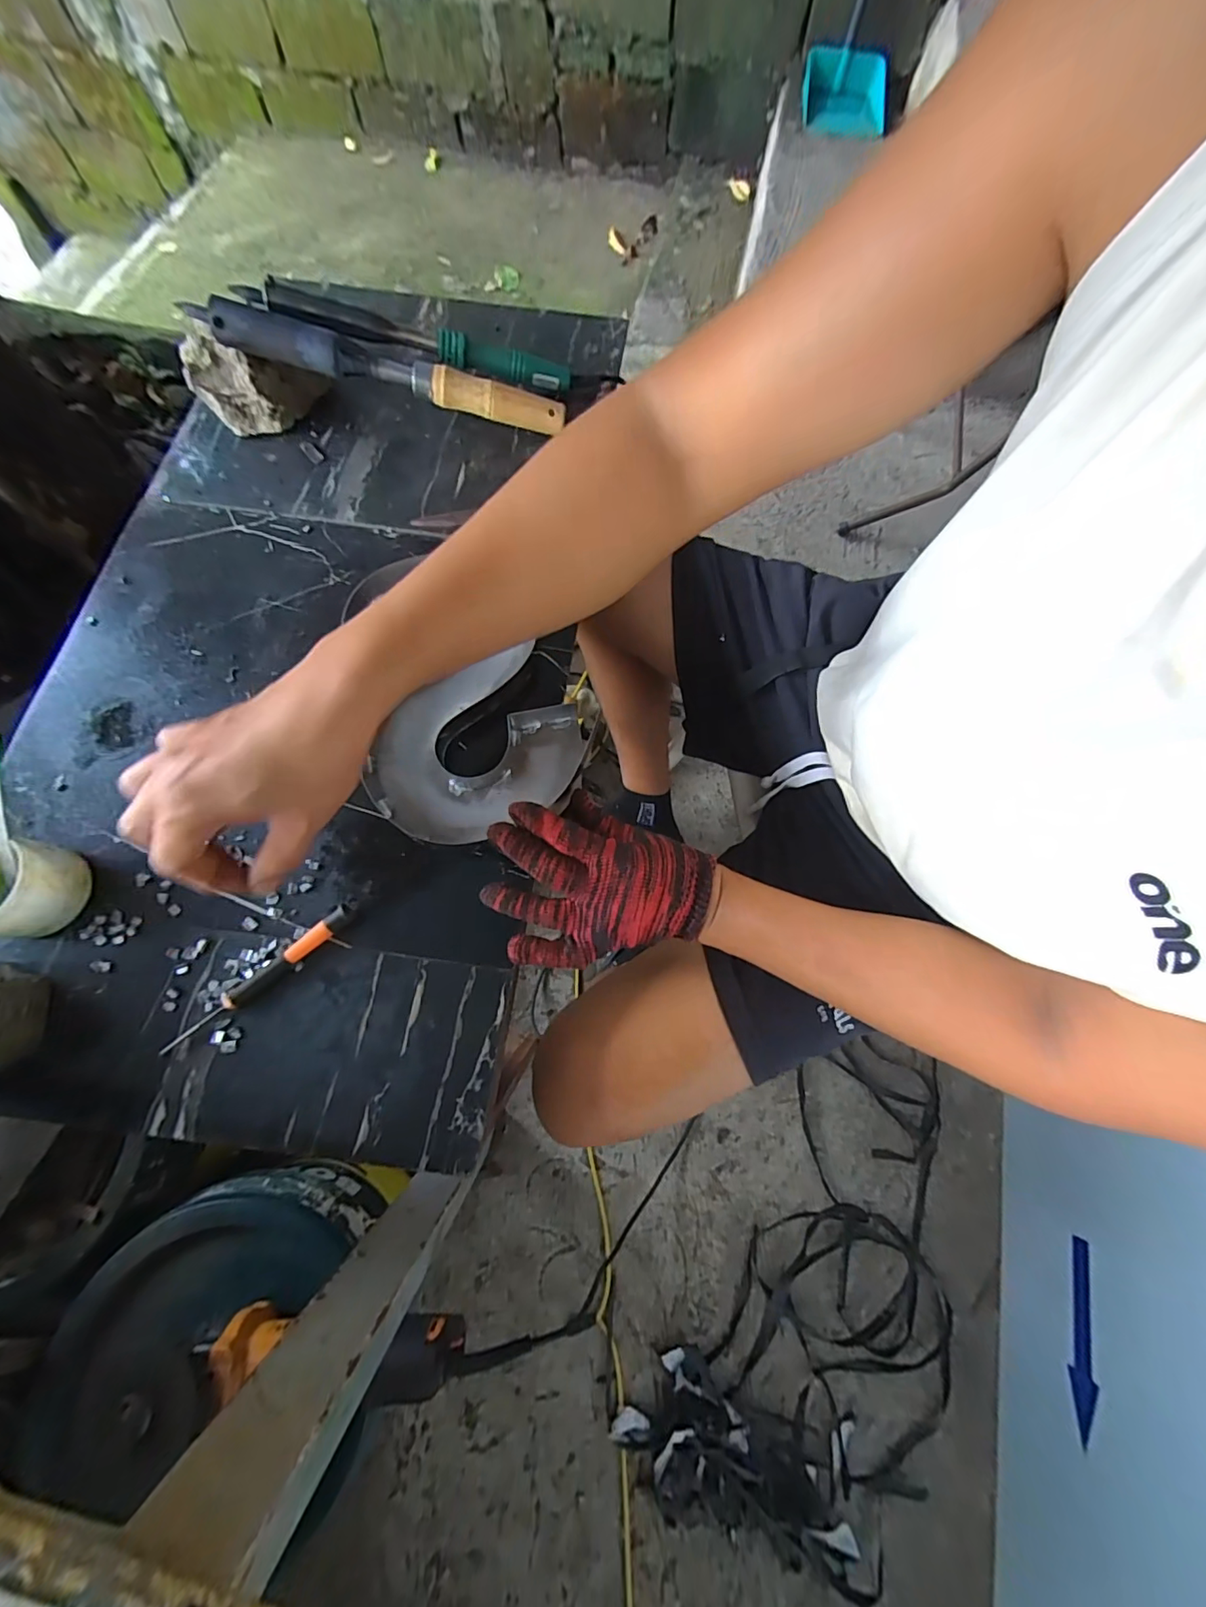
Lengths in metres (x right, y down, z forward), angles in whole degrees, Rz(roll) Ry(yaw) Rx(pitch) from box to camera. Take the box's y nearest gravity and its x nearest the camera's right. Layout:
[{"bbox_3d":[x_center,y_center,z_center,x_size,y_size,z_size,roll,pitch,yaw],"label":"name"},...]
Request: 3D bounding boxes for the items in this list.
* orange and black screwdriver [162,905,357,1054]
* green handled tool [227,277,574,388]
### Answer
[{"bbox_3d":[-0.232,0.118,0.354,0.139,0.015,0.014,-40,79,-14],"label":"orange and black screwdriver"},{"bbox_3d":[-0.173,-0.436,0.490,0.288,0.024,0.025,2,68,-18],"label":"green handled tool"}]

